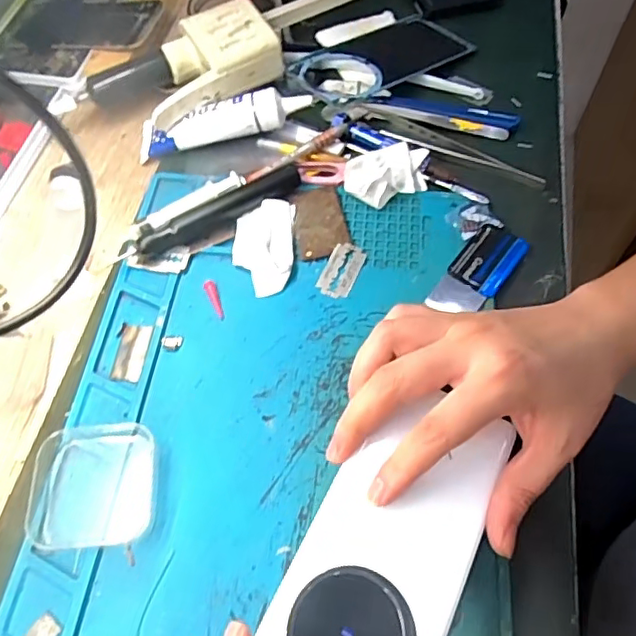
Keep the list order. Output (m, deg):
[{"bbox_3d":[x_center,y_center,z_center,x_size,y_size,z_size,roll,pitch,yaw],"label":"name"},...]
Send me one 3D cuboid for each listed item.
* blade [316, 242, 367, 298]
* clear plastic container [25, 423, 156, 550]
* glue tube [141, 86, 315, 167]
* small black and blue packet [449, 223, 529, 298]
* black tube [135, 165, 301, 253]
[{"bbox_3d":[0.015,-0.032,0.384,0.023,0.004,0.041,20,67,12],"label":"blade"},{"bbox_3d":[-0.119,0.090,0.309,0.061,0.014,0.062,-3,60,-1],"label":"clear plastic container"},{"bbox_3d":[-0.072,-0.151,0.435,0.129,0.026,0.028,-13,60,-7],"label":"glue tube"},{"bbox_3d":[0.115,-0.041,0.383,0.036,0.007,0.054,34,66,19],"label":"small black and blue packet"},{"bbox_3d":[-0.067,-0.075,0.402,0.124,0.015,0.019,-31,64,-16],"label":"black tube"}]

